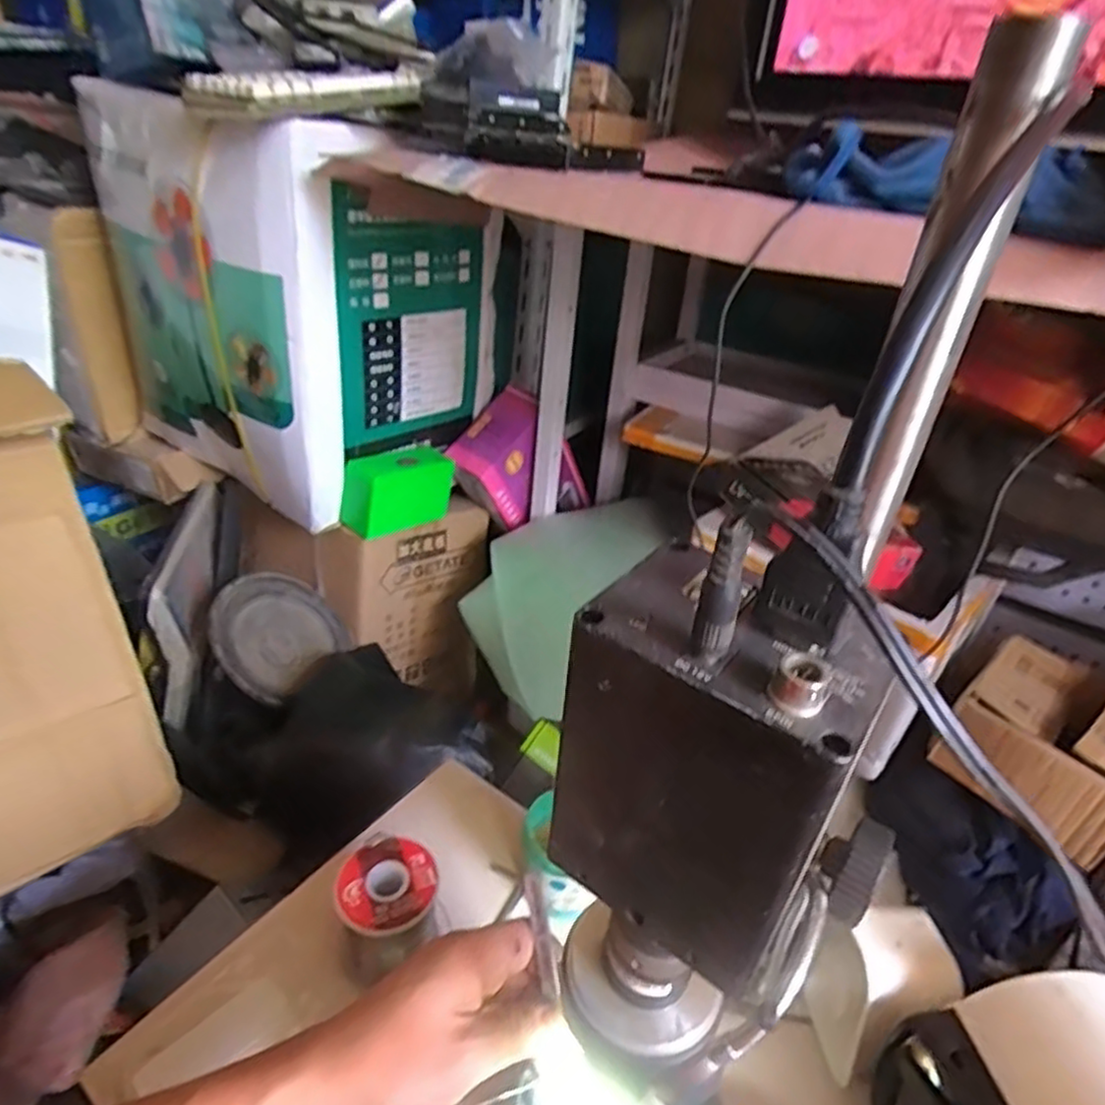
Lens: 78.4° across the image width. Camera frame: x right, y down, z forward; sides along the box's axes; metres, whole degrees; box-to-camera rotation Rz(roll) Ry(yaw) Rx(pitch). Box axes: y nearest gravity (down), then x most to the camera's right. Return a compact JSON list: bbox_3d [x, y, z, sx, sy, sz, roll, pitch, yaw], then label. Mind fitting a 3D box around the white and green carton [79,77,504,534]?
[{"bbox_3d":[-0.369,-0.361,1.022,0.483,0.456,0.420,24,34,27],"label":"white and green carton"}]

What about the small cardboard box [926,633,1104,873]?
[{"bbox_3d":[0.612,0.223,0.810,0.254,0.103,0.212,-20,40,-39],"label":"small cardboard box"}]

